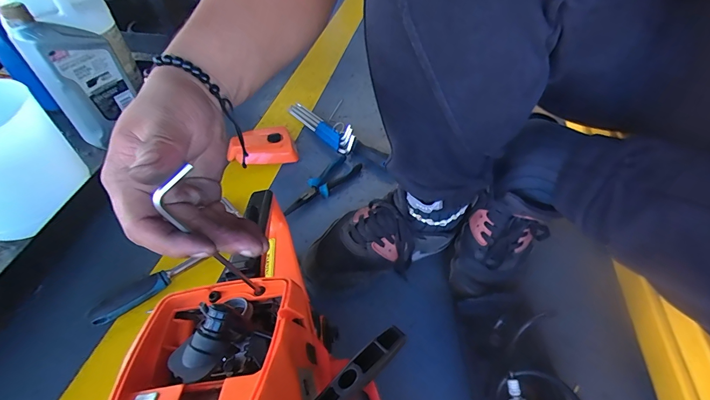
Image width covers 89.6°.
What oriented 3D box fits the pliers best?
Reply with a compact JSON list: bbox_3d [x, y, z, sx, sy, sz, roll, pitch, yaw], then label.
[{"bbox_3d":[-0.059,-0.027,0.644,0.049,0.017,0.176,31,55,26],"label":"pliers"}]

